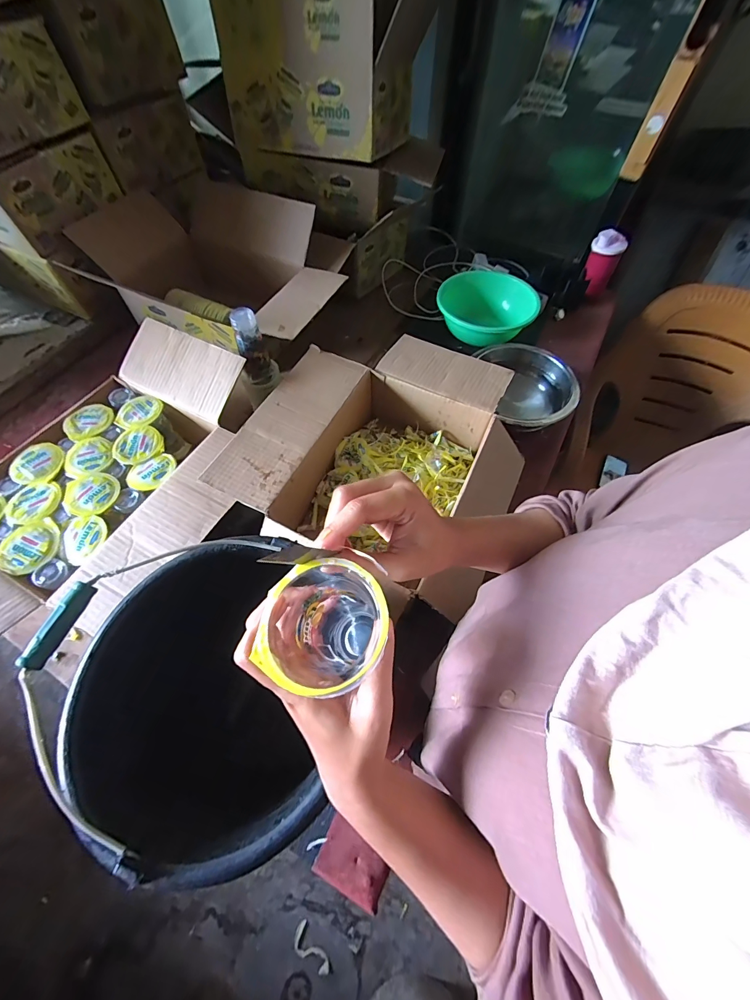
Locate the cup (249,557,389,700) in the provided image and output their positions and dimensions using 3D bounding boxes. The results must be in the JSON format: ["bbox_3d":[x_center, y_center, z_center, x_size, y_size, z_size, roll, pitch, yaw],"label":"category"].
[{"bbox_3d":[-0.030,0.097,0.260,0.069,0.135,0.070,11,62,4],"label":"cup"}]

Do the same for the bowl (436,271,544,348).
[{"bbox_3d":[0.265,-0.450,0.883,0.219,0.079,0.204,1,61,-1],"label":"bowl"}]

